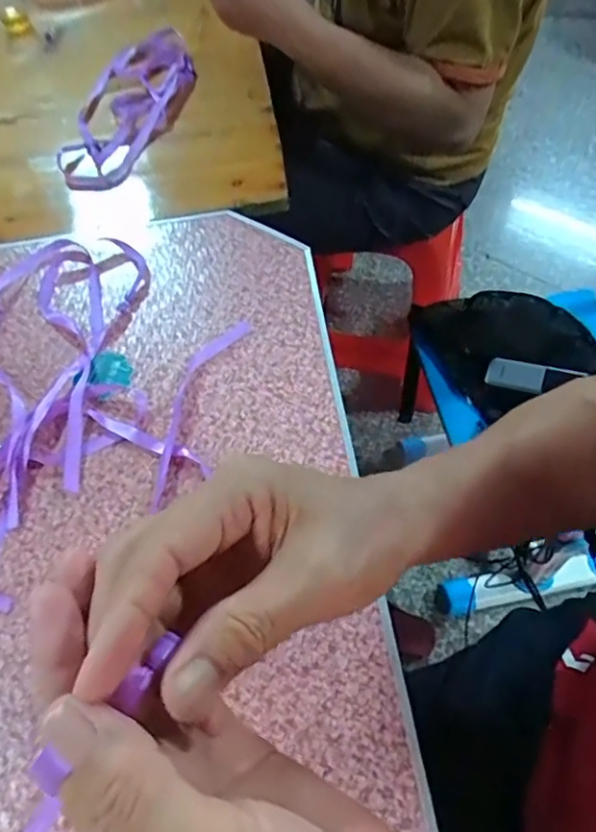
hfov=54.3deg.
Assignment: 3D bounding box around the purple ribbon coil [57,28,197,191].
[{"bbox_3d":[-0.196,-0.362,0.670,0.117,0.016,0.284,7,58,9],"label":"purple ribbon coil"}]

